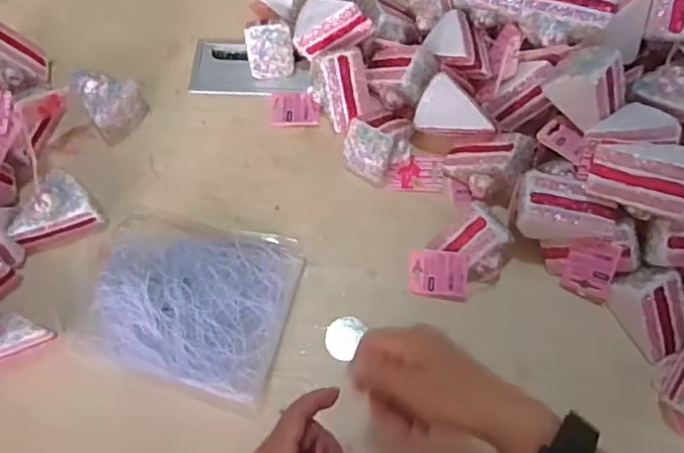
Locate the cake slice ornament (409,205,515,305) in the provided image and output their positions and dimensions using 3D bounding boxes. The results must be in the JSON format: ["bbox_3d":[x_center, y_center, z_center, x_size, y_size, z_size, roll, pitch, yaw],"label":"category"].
[{"bbox_3d":[0.123,0.032,0.614,0.109,0.069,0.067,-30,69,-11],"label":"cake slice ornament"}]

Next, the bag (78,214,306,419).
[{"bbox_3d":[-0.160,0.075,0.614,0.204,0.039,0.171,14,68,7],"label":"bag"}]

